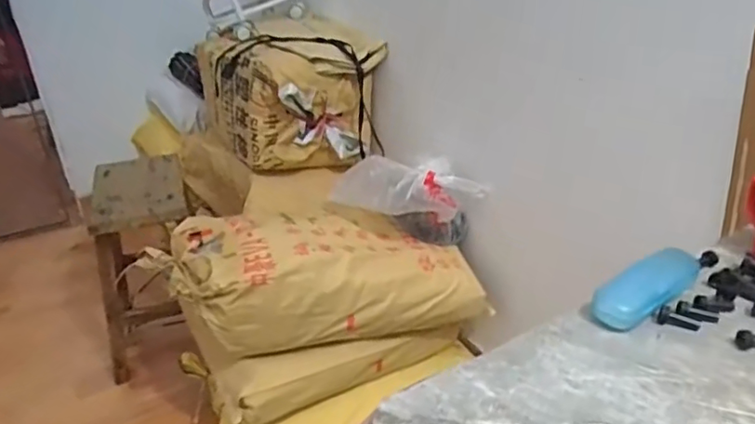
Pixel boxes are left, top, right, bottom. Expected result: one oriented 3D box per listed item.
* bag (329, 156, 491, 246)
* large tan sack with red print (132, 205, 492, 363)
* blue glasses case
[{"bbox_3d":[0.071,-0.005,1.282,0.327,0.210,0.137,-5,29,-4],"label":"bag"},{"bbox_3d":[-0.111,0.147,1.250,0.660,0.232,0.233,6,27,-17],"label":"large tan sack with red print"},{"bbox_3d":[0.287,0.076,0.610,0.148,0.032,0.048,-19,33,-28],"label":"blue glasses case"}]

